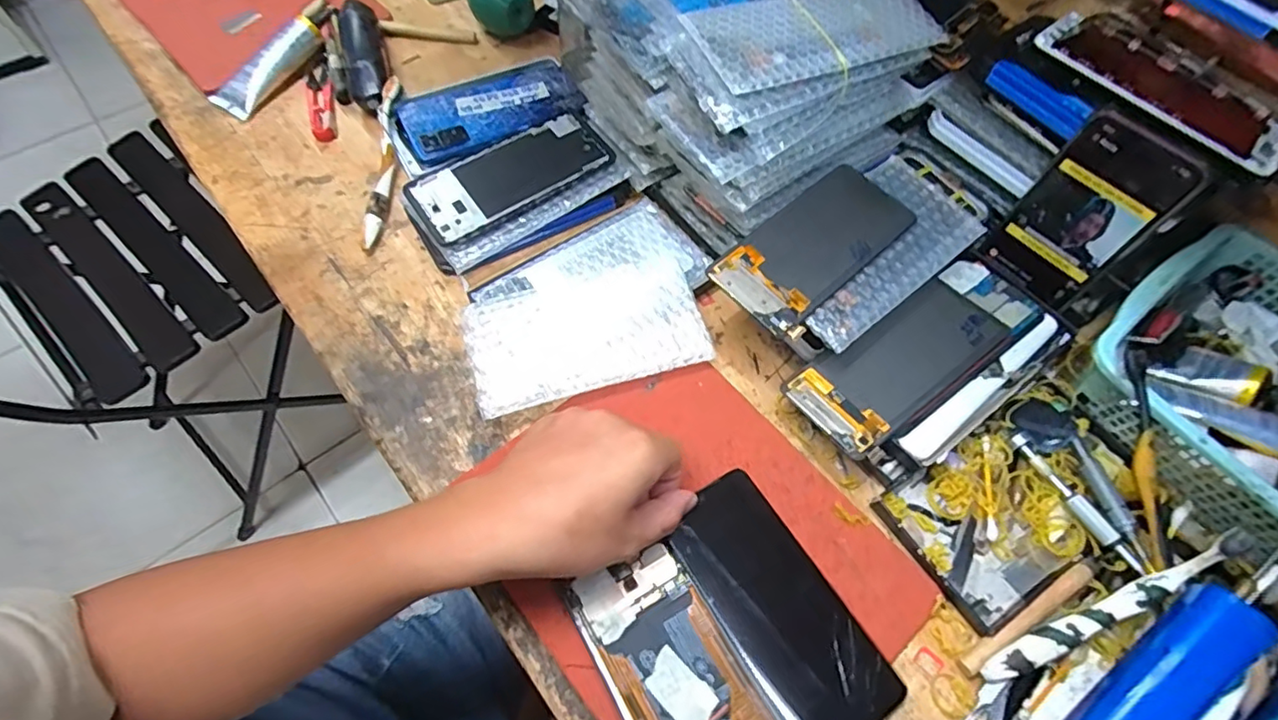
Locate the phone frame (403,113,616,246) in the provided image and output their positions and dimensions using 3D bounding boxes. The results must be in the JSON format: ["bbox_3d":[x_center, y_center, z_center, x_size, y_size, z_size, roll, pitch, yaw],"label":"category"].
[{"bbox_3d":[-0.104,-0.153,0.489,0.163,0.009,0.075,-33,71,-16],"label":"phone frame"}]

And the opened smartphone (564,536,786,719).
[{"bbox_3d":[0.024,0.176,0.324,0.071,0.014,0.141,-31,69,-11],"label":"opened smartphone"}]

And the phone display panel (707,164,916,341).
[{"bbox_3d":[0.125,-0.082,0.423,0.151,0.007,0.074,-41,73,-19],"label":"phone display panel"}]

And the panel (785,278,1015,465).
[{"bbox_3d":[0.179,0.000,0.410,0.152,0.007,0.069,-35,64,-13],"label":"panel"}]

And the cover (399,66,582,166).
[{"bbox_3d":[-0.134,-0.230,0.544,0.161,0.013,0.085,-28,71,-17],"label":"cover"}]

